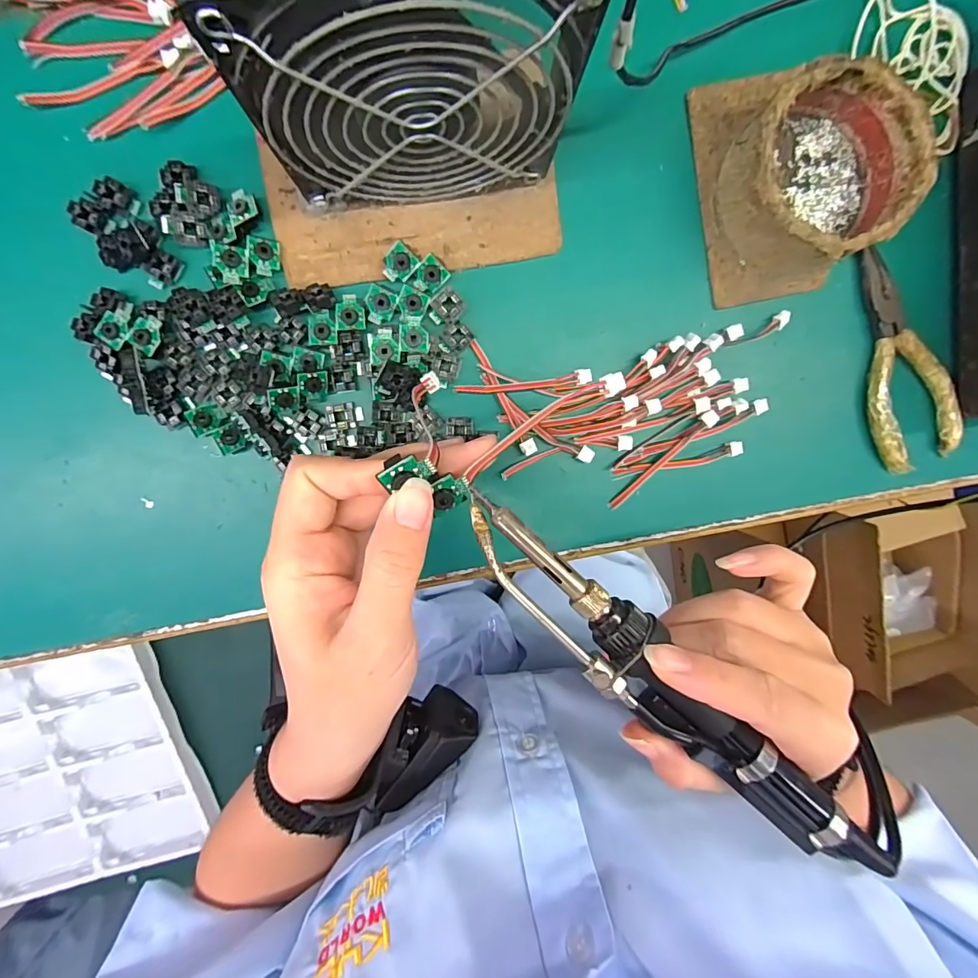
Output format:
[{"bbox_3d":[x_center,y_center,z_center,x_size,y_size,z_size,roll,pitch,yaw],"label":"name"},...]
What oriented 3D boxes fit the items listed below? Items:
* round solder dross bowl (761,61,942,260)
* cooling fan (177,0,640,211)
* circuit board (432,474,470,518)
[{"bbox_3d":[0.162,-0.155,0.233,0.080,0.041,0.080,0,97,-4],"label":"round solder dross bowl"},{"bbox_3d":[-0.022,-0.149,0.178,0.128,0.130,0.024,-8,98,-3],"label":"cooling fan"},{"bbox_3d":[-0.014,0.001,0.167,0.015,0.006,0.011,-27,98,0],"label":"circuit board"}]

